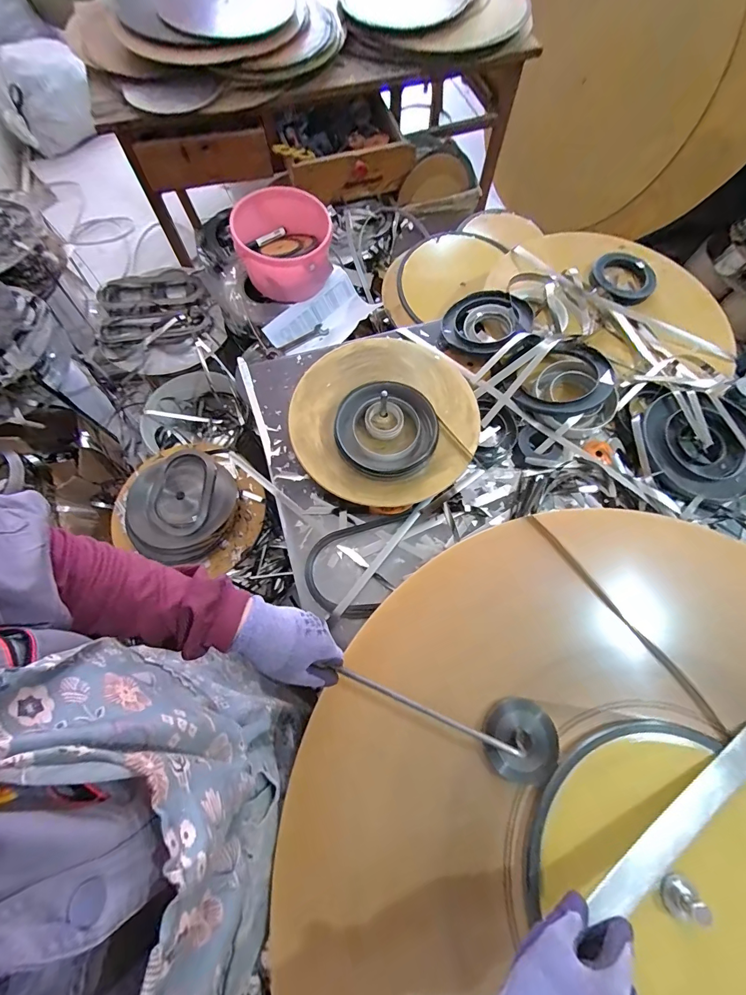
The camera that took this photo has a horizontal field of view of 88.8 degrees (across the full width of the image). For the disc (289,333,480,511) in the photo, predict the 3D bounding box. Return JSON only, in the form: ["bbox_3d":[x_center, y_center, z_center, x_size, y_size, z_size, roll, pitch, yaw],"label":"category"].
[{"bbox_3d":[0.019,-0.134,0.584,0.276,0.039,0.289,0,70,-1],"label":"disc"}]

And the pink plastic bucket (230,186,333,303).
[{"bbox_3d":[-0.207,-0.593,0.903,0.213,0.135,0.215,-10,71,-4],"label":"pink plastic bucket"}]

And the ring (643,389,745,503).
[{"bbox_3d":[0.540,-0.088,0.617,0.183,0.016,0.190,0,70,-1],"label":"ring"}]

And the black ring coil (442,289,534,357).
[{"bbox_3d":[0.204,-0.316,0.683,0.143,0.035,0.145,-6,67,15],"label":"black ring coil"}]

